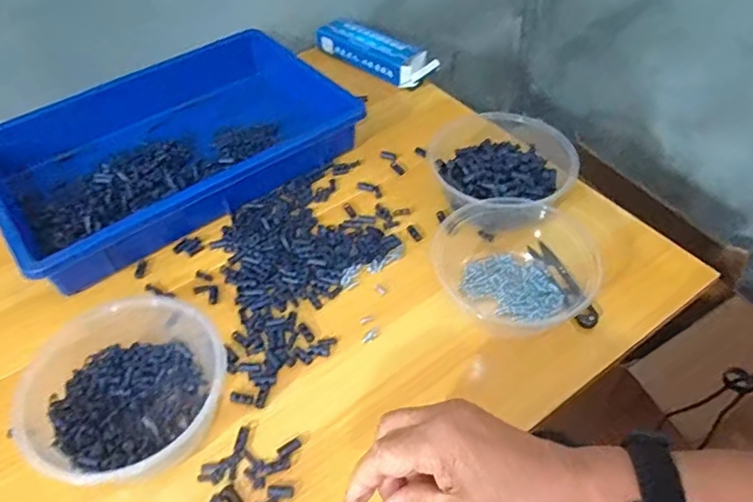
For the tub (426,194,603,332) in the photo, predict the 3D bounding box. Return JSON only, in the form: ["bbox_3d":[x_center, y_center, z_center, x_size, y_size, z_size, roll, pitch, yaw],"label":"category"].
[{"bbox_3d":[0.119,0.001,0.507,0.143,0.058,0.131,4,50,5],"label":"tub"}]

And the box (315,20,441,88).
[{"bbox_3d":[-0.003,-0.268,0.768,0.183,0.035,0.053,36,59,28],"label":"box"}]

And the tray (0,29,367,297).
[{"bbox_3d":[-0.227,-0.125,0.633,0.363,0.053,0.248,-33,56,-24],"label":"tray"}]

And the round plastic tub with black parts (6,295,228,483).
[{"bbox_3d":[-0.191,0.097,0.428,0.150,0.070,0.146,23,54,20],"label":"round plastic tub with black parts"}]

